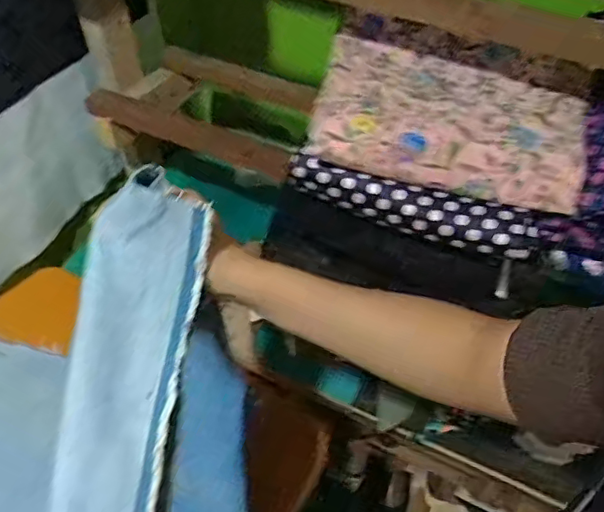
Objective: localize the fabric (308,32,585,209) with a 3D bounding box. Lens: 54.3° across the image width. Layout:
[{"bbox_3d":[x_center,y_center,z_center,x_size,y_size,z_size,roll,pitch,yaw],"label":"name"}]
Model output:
[{"bbox_3d":[0.138,-0.132,0.566,0.249,0.056,0.154,11,49,12],"label":"fabric"}]

